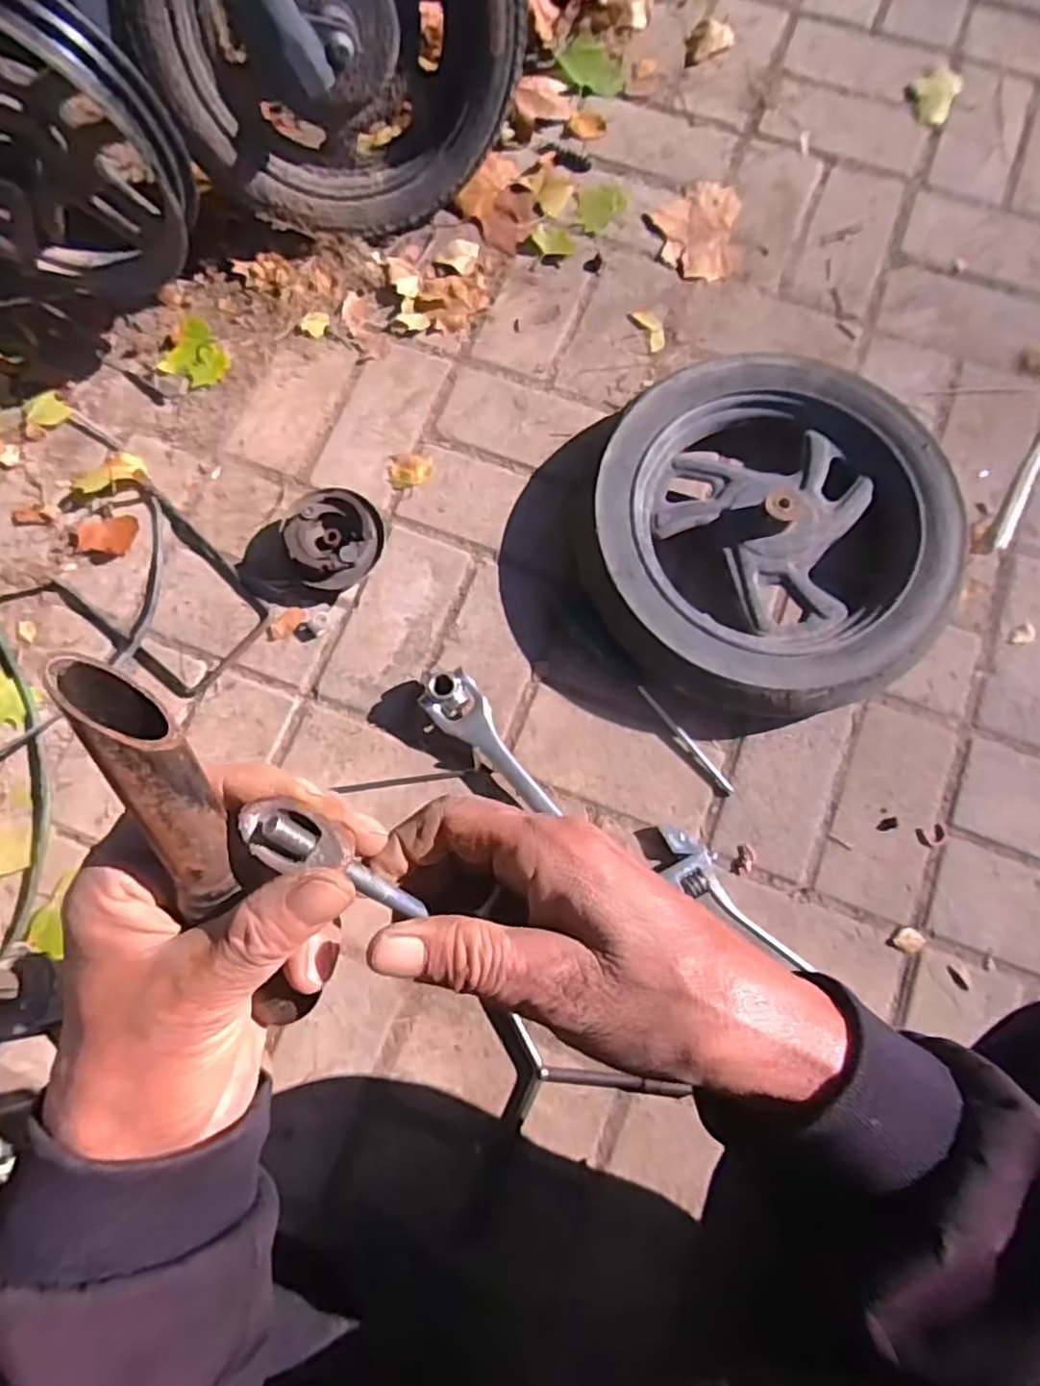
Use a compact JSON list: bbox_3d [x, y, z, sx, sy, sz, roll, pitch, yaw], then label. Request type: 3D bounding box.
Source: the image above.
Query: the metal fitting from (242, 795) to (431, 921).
[{"bbox_3d":[-0.055,0.056,0.218,0.067,0.015,0.018,42,78,-33],"label":"metal fitting"}]

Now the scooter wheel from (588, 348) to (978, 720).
[{"bbox_3d":[0.235,-0.149,0.661,0.331,0.075,0.334,0,77,1],"label":"scooter wheel"}]

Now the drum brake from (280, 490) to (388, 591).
[{"bbox_3d":[-0.183,-0.148,0.676,0.096,0.049,0.093,7,77,2],"label":"drum brake"}]

